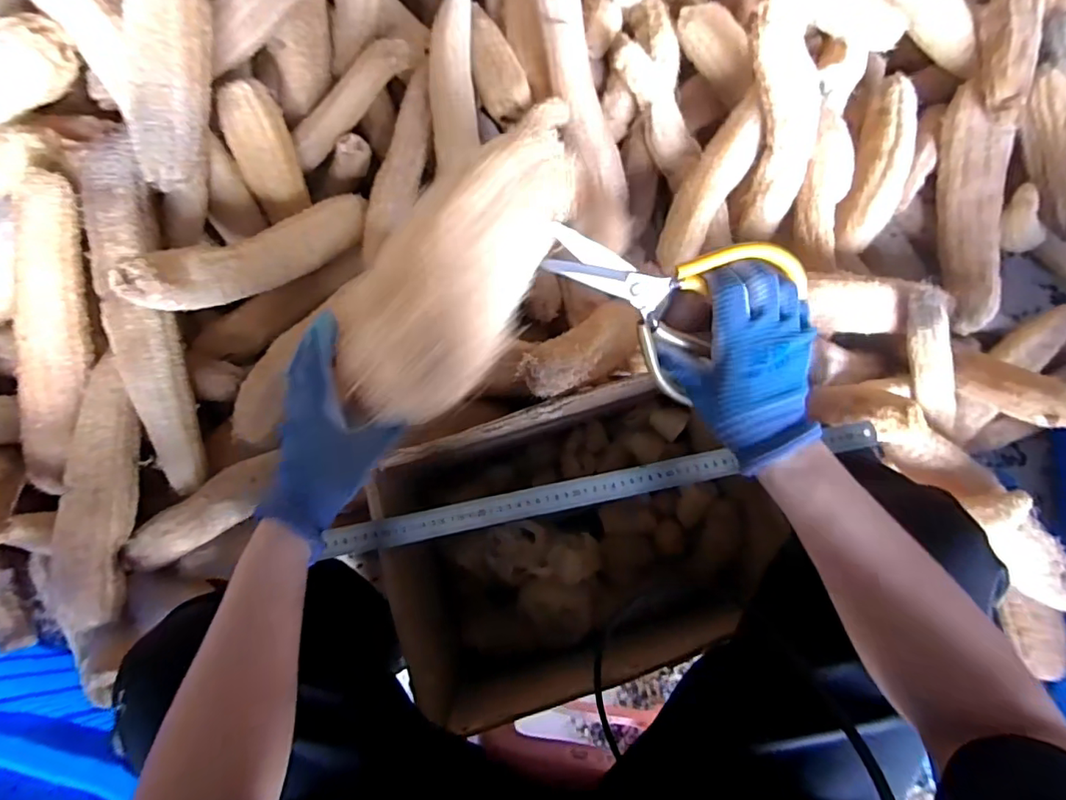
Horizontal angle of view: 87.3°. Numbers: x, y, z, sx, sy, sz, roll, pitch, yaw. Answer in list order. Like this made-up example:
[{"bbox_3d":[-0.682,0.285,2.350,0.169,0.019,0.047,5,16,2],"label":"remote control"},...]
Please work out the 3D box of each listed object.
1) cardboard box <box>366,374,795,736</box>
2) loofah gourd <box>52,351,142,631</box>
[{"bbox_3d":[0.049,0.179,0.688,0.385,0.256,0.294,-16,75,-4],"label":"cardboard box"},{"bbox_3d":[-0.510,0.098,0.663,0.076,0.060,0.327,9,79,-27],"label":"loofah gourd"}]

